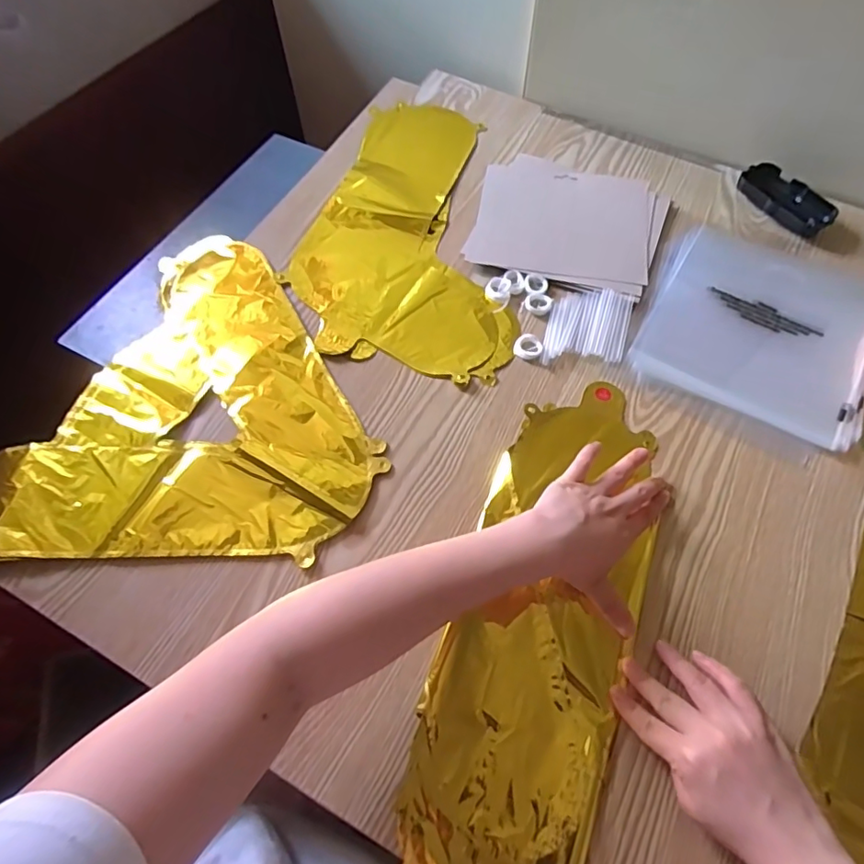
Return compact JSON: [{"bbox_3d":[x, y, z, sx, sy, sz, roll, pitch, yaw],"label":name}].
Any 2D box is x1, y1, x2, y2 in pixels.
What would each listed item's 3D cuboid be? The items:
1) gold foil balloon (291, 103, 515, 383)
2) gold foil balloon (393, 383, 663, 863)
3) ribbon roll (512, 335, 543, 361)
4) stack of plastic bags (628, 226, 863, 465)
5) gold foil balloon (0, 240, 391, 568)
[{"bbox_3d":[-0.023,-0.242,0.643,0.232,0.008,0.408,4,62,3],"label":"gold foil balloon"},{"bbox_3d":[0.093,0.144,0.445,0.143,0.011,0.429,16,63,9],"label":"gold foil balloon"},{"bbox_3d":[0.096,-0.085,0.555,0.028,0.009,0.026,0,62,1],"label":"ribbon roll"},{"bbox_3d":[0.331,-0.104,0.563,0.212,0.010,0.239,25,66,14],"label":"stack of plastic bags"},{"bbox_3d":[-0.217,-0.052,0.538,0.326,0.015,0.348,1,62,2],"label":"gold foil balloon"}]

